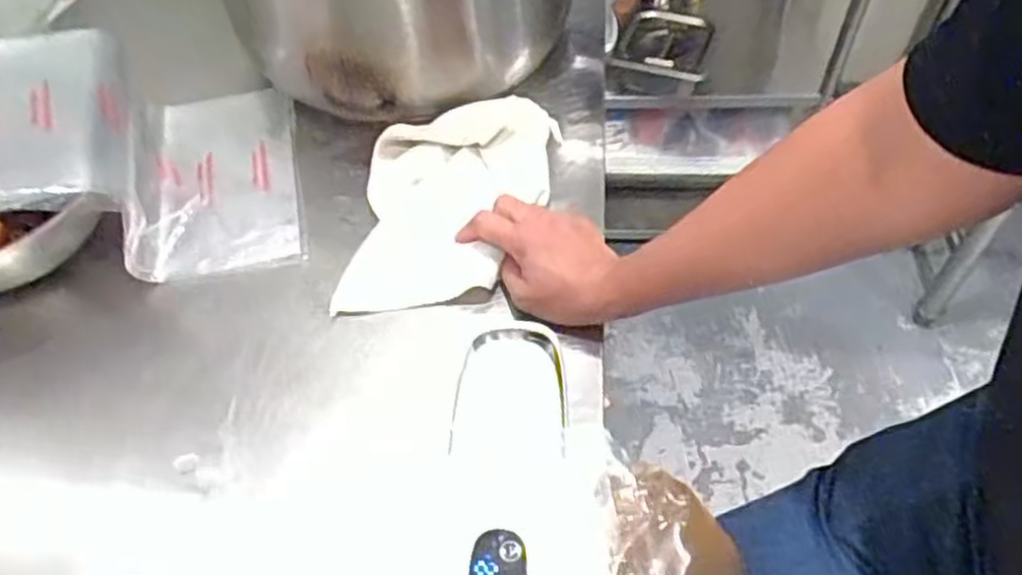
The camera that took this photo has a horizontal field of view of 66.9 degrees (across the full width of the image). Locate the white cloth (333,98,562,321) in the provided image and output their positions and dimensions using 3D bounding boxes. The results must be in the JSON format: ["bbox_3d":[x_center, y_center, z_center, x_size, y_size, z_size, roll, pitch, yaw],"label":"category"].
[{"bbox_3d":[-0.047,-0.076,0.629,0.152,0.031,0.215,2,53,4],"label":"white cloth"}]

